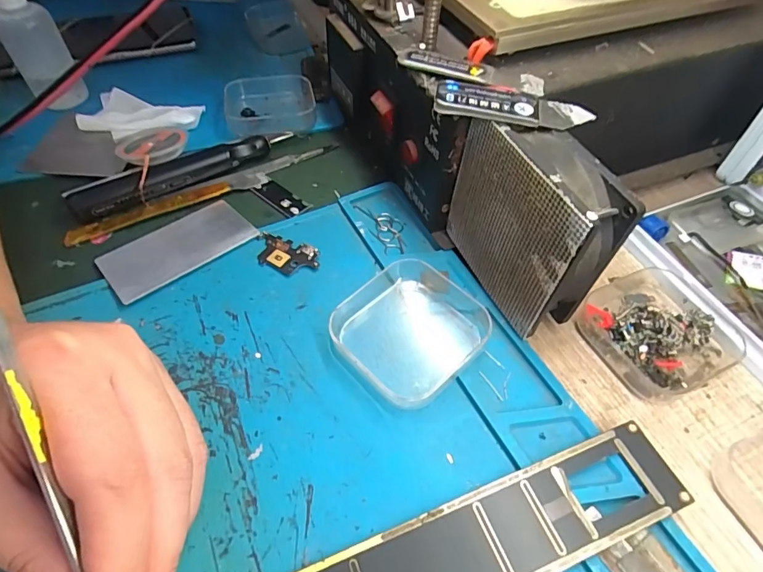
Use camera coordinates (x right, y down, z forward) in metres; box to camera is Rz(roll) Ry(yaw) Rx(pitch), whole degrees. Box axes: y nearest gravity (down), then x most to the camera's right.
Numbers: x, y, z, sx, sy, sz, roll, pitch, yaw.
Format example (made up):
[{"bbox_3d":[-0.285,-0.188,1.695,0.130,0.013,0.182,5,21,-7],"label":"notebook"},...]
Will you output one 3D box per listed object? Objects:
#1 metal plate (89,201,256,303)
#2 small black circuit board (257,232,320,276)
[{"bbox_3d":[-0.116,-0.022,0.263,0.079,0.004,0.045,-34,55,-26],"label":"metal plate"},{"bbox_3d":[-0.054,-0.018,0.261,0.039,0.005,0.022,19,54,14],"label":"small black circuit board"}]

